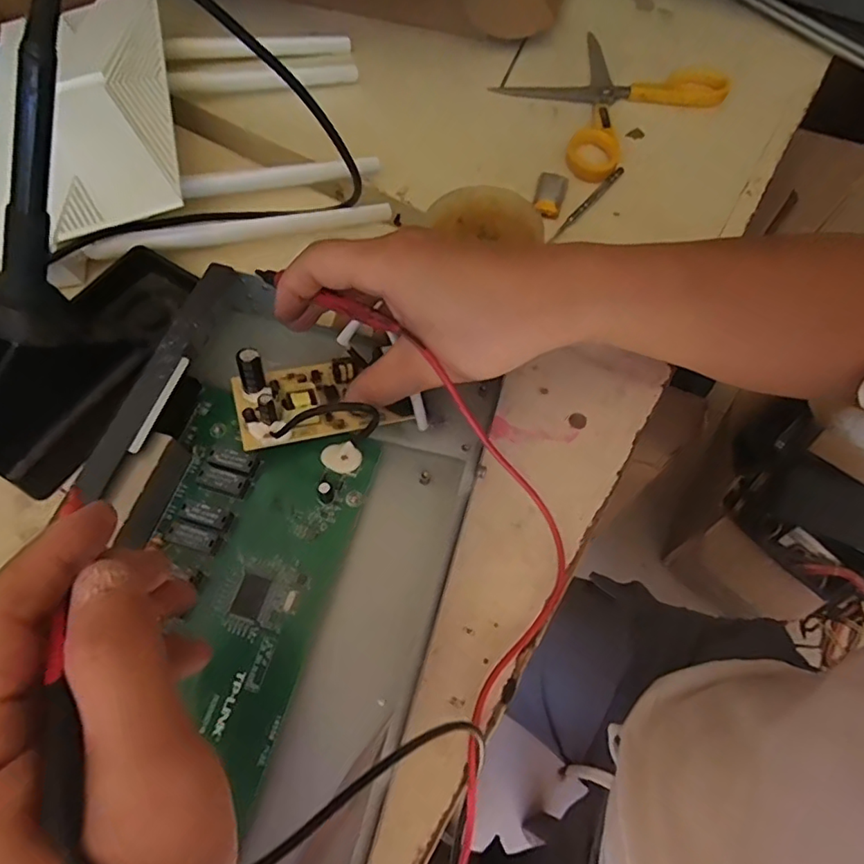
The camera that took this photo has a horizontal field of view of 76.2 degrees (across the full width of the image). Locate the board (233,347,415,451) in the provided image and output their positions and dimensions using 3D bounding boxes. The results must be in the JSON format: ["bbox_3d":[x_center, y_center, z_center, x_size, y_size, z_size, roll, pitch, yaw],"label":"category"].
[{"bbox_3d":[-0.062,-0.021,0.295,0.084,0.032,0.047,-11,65,-8],"label":"board"}]

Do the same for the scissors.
[{"bbox_3d":[0.146,-0.282,0.459,0.173,0.012,0.130,-35,70,-17],"label":"scissors"}]

